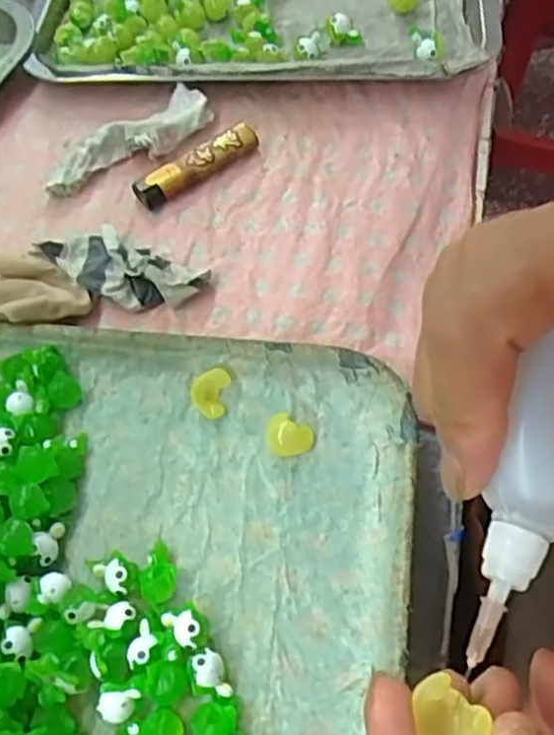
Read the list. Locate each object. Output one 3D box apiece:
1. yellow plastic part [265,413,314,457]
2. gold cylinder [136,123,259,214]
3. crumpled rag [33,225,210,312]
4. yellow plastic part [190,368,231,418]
[{"bbox_3d":[0.006,0.030,0.346,0.021,0.009,0.021,-9,60,-2],"label":"yellow plastic part"},{"bbox_3d":[-0.047,-0.120,0.434,0.079,0.016,0.018,-31,63,-14],"label":"gold cylinder"},{"bbox_3d":[-0.086,-0.053,0.400,0.088,0.025,0.035,19,63,14],"label":"crumpled rag"},{"bbox_3d":[-0.033,0.012,0.357,0.016,0.014,0.021,8,61,8],"label":"yellow plastic part"}]

